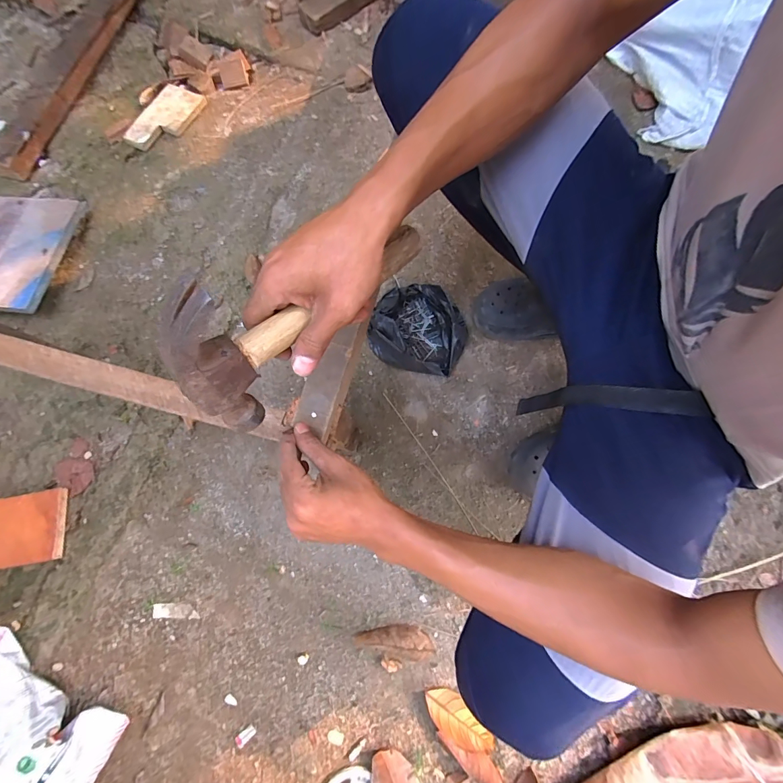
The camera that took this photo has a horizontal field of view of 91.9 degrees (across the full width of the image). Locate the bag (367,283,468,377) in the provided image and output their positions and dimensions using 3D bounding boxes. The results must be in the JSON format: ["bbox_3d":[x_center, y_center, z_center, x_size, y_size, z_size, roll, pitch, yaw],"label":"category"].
[{"bbox_3d":[0.055,-0.116,0.704,0.169,0.057,0.160,11,76,2],"label":"bag"}]

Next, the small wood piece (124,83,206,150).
[{"bbox_3d":[-0.508,-0.612,0.845,0.115,0.021,0.183,31,78,6],"label":"small wood piece"}]

